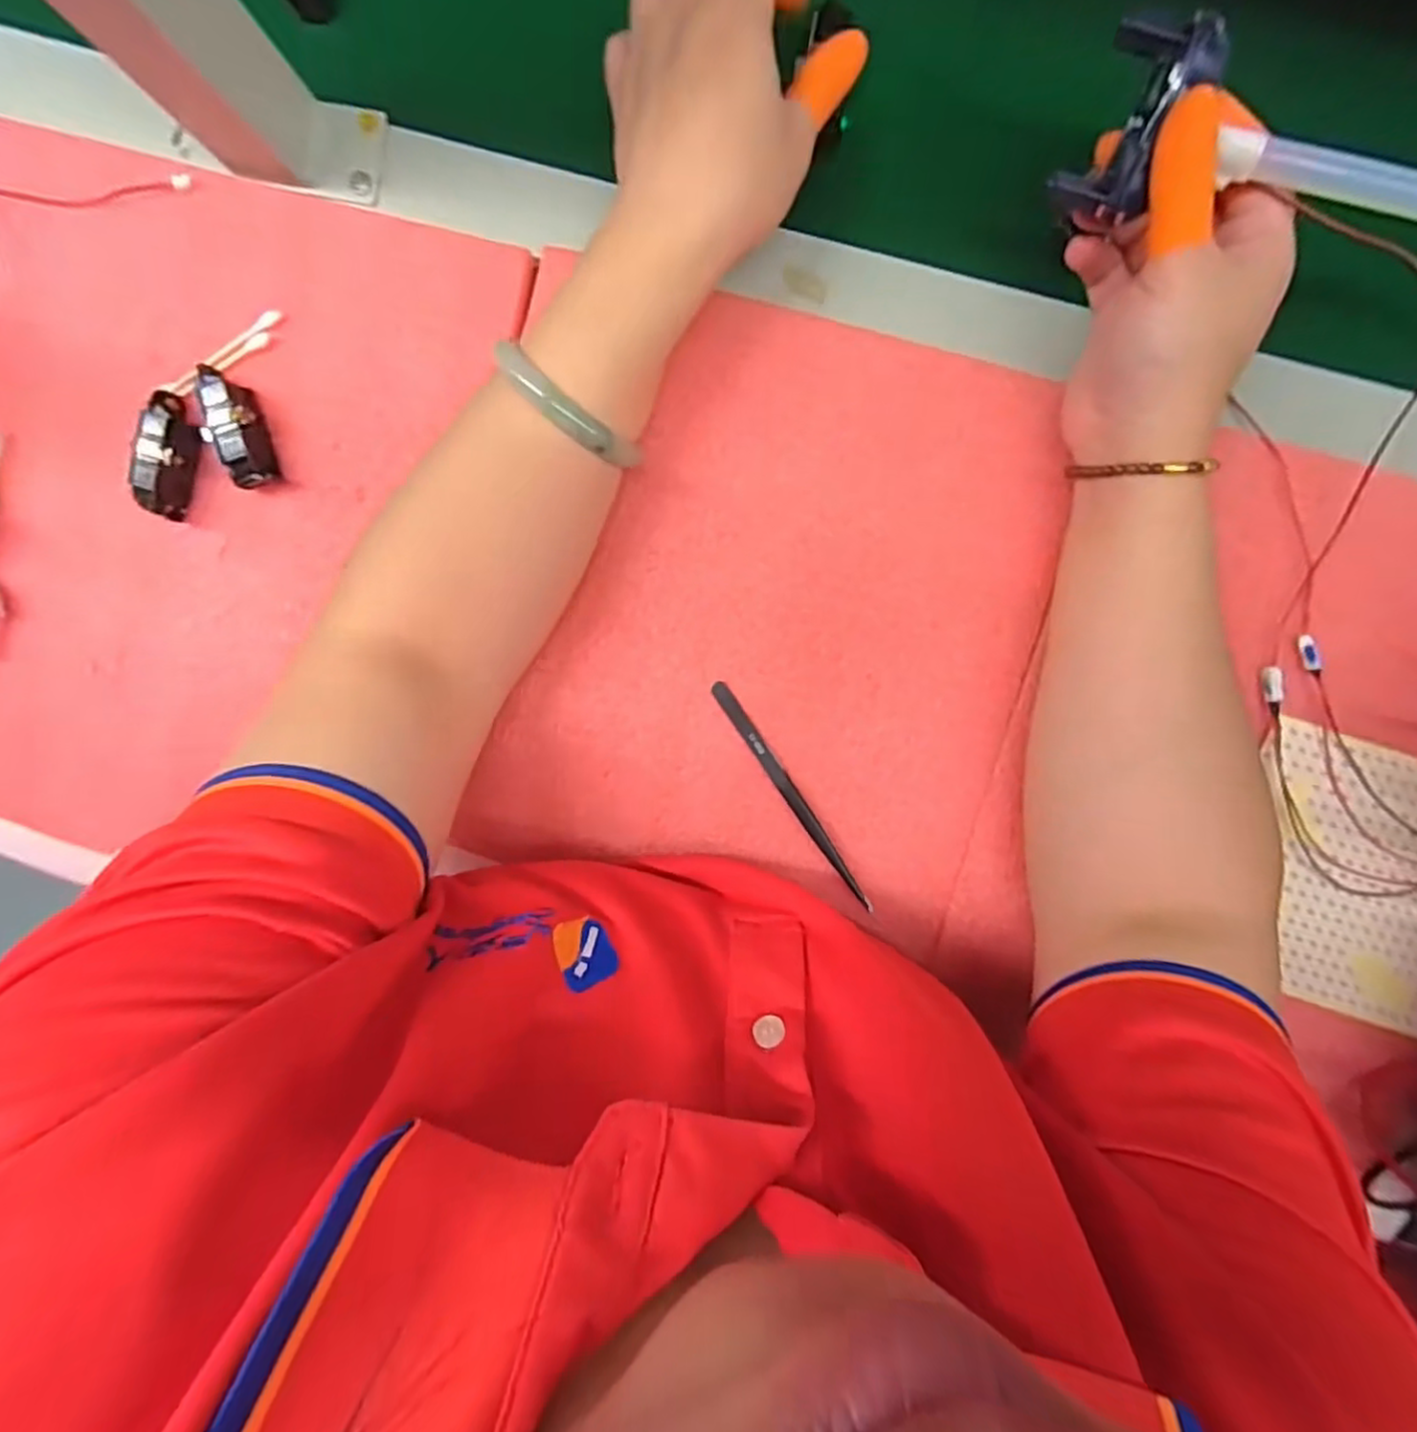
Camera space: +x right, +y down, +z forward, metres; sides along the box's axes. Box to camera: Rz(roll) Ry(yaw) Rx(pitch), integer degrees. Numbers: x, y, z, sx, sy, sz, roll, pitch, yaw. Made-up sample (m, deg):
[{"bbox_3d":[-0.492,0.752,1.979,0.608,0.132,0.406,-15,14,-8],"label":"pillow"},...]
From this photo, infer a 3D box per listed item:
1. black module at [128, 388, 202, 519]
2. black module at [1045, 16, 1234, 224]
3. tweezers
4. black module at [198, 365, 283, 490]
[{"bbox_3d":[-0.255,-0.122,0.324,0.020,0.017,0.055,18,97,-1],"label":"black module"},{"bbox_3d":[0.153,-0.212,0.246,0.036,0.020,0.055,45,132,27],"label":"black module"},{"bbox_3d":[0.041,0.039,0.334,0.008,0.012,0.129,-34,95,5],"label":"tweezers"},{"bbox_3d":[-0.217,-0.134,0.317,0.019,0.021,0.052,-16,96,4],"label":"black module"}]

